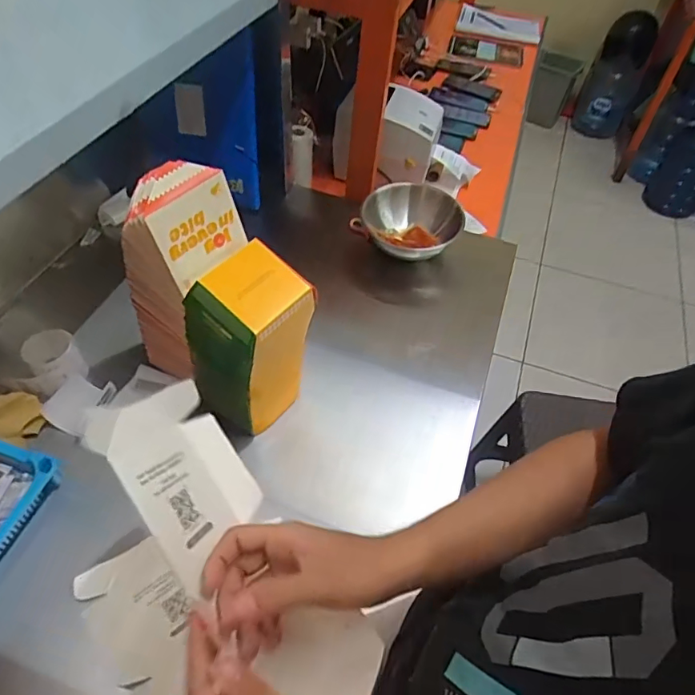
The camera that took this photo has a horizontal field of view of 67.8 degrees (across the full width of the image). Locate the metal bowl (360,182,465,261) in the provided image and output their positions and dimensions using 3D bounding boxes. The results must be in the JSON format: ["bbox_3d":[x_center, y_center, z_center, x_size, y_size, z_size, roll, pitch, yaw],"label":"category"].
[{"bbox_3d":[0.129,-0.235,0.995,0.173,0.085,0.166,-17,54,-18],"label":"metal bowl"}]

